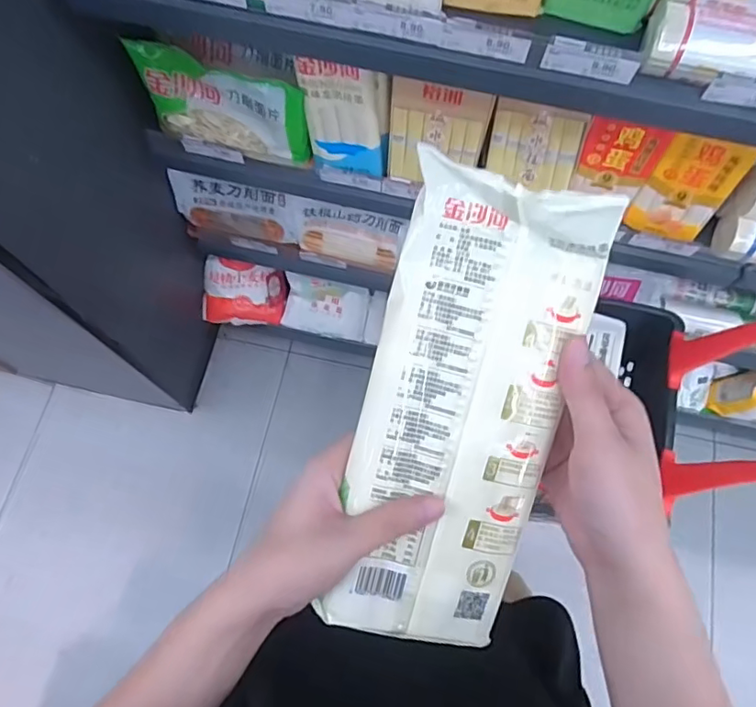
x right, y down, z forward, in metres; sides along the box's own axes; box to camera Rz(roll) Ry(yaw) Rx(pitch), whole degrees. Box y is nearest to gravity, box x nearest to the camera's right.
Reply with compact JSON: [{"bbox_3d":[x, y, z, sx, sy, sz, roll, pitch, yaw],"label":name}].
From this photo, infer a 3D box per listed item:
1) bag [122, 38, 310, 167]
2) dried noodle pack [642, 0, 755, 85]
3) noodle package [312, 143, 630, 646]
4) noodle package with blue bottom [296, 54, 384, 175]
[{"bbox_3d":[-0.234,-0.378,0.871,0.260,0.133,0.054,19,72,5],"label":"bag"},{"bbox_3d":[0.413,-0.315,0.597,0.244,0.054,0.053,15,71,3],"label":"dried noodle pack"},{"bbox_3d":[0.049,0.035,0.329,0.111,0.030,0.275,13,97,3],"label":"noodle package"},{"bbox_3d":[-0.050,-0.345,0.831,0.116,0.195,0.035,5,71,0],"label":"noodle package with blue bottom"}]

